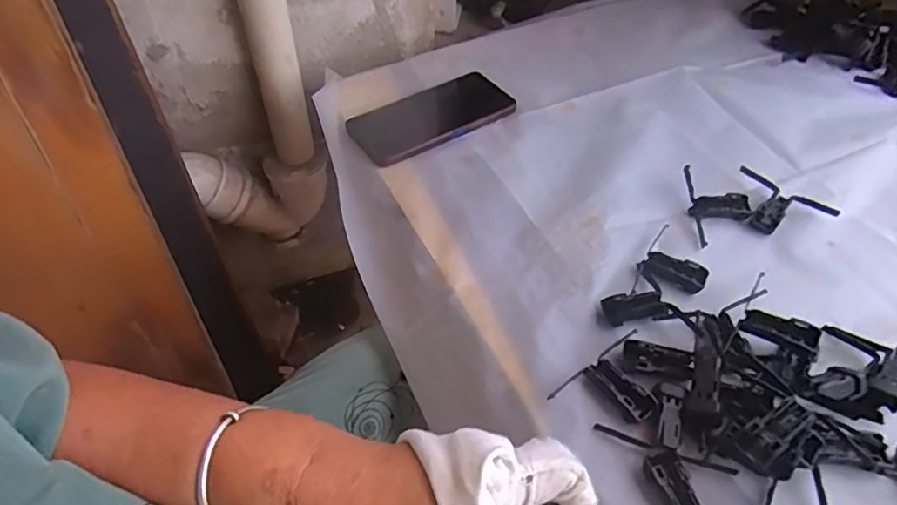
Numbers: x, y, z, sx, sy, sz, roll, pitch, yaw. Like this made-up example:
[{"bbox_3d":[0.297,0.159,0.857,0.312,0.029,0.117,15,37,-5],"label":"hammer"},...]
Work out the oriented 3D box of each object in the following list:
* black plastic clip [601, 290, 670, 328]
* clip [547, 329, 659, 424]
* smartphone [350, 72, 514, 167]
[{"bbox_3d":[0.137,0.038,0.418,0.045,0.007,0.022,-13,50,-9],"label":"black plastic clip"},{"bbox_3d":[0.113,0.087,0.371,0.080,0.011,0.048,-31,55,-24],"label":"clip"},{"bbox_3d":[-0.018,-0.140,0.580,0.165,0.008,0.085,-28,54,-21],"label":"smartphone"}]

